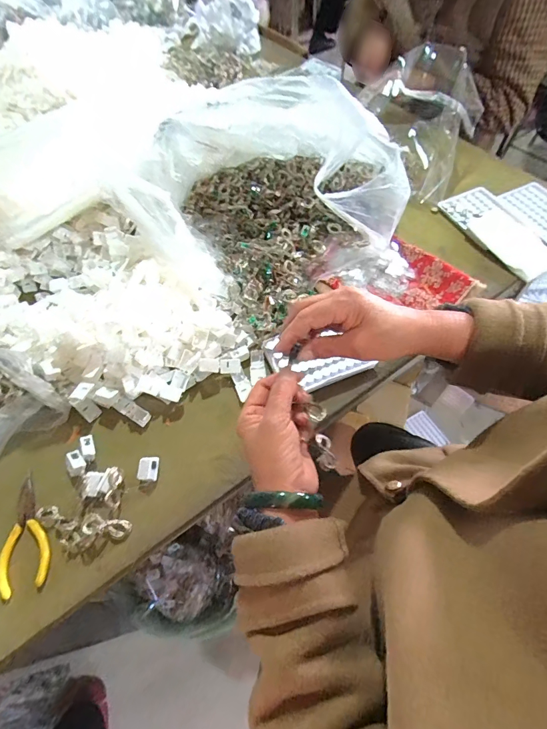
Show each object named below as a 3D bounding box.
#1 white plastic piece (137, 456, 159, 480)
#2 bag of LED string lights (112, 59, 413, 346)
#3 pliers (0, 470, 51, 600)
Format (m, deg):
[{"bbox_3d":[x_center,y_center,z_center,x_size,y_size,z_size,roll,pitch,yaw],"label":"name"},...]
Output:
[{"bbox_3d":[-0.147,0.122,0.436,0.024,0.009,0.027,0,60,2],"label":"white plastic piece"},{"bbox_3d":[0.029,-0.241,0.531,0.369,0.147,0.349,-40,67,-19],"label":"bag of LED string lights"},{"bbox_3d":[-0.277,0.185,0.409,0.052,0.007,0.118,-19,61,-8],"label":"pliers"}]

